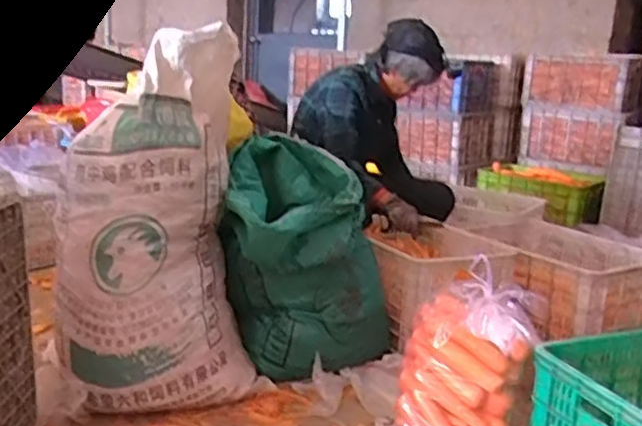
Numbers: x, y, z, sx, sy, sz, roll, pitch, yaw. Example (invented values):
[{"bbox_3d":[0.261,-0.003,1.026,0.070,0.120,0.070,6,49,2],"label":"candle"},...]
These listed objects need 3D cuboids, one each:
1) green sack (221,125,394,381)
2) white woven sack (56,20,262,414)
[{"bbox_3d":[-0.028,0.105,1.612,0.386,0.496,0.347,3,13,3],"label":"green sack"},{"bbox_3d":[-0.333,0.029,1.401,0.394,0.721,0.206,-2,14,-19],"label":"white woven sack"}]

